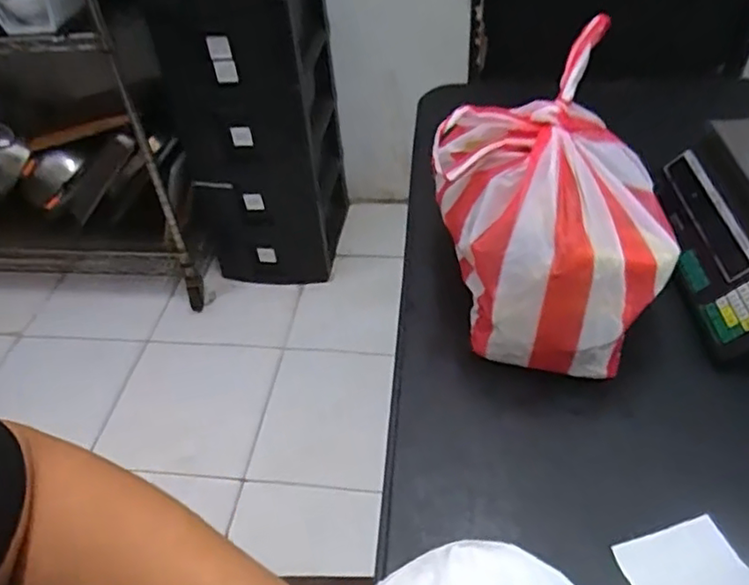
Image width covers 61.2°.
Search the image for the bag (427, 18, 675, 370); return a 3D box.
[{"bbox_3d":[0.193,-0.063,0.708,0.222,0.244,0.254,-5,44,-1],"label":"bag"}]

